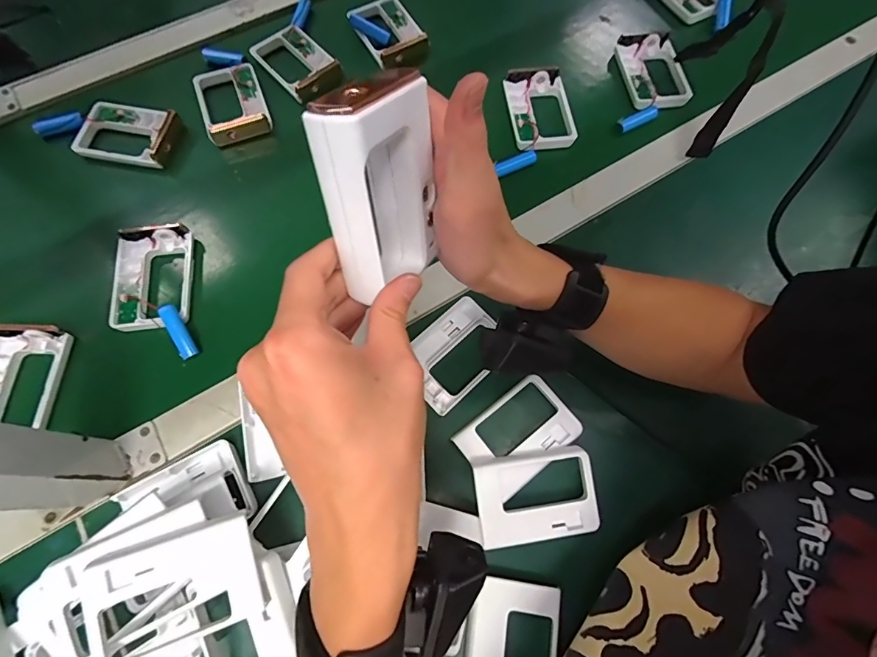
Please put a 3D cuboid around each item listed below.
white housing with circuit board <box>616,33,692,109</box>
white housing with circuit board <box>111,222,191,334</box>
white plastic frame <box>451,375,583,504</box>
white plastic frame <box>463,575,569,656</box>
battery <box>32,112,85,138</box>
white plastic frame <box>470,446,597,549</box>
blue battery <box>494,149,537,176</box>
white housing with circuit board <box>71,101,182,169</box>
[{"bbox_3d":[0.251,-0.300,0.512,0.068,0.018,0.106,-6,70,-4],"label":"white housing with circuit board"},{"bbox_3d":[-0.269,-0.047,0.413,0.068,0.025,0.102,-8,70,-5],"label":"white housing with circuit board"},{"bbox_3d":[0.067,0.085,0.361,0.092,0.015,0.064,-35,70,-18],"label":"white plastic frame"},{"bbox_3d":[0.053,0.231,0.311,0.068,0.010,0.093,10,70,2],"label":"white plastic frame"},{"bbox_3d":[-0.410,-0.221,0.475,0.048,0.014,0.012,-26,73,-11],"label":"battery"},{"bbox_3d":[0.076,0.130,0.342,0.092,0.021,0.064,-7,70,-4],"label":"white plastic frame"},{"bbox_3d":[0.084,-0.176,0.469,0.049,0.012,0.013,-24,73,-10],"label":"blue battery"},{"bbox_3d":[-0.333,-0.210,0.469,0.101,0.019,0.070,15,70,4],"label":"white housing with circuit board"}]

